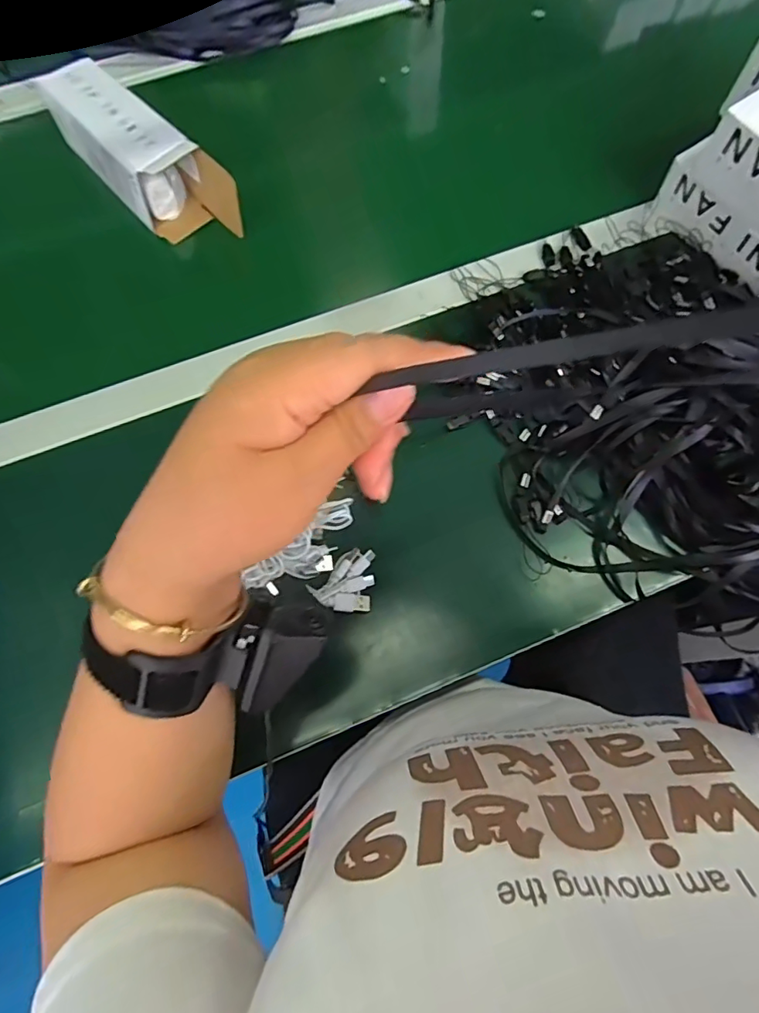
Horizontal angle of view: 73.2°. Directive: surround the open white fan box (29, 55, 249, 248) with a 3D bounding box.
[{"bbox_3d":[-0.238,-0.341,0.506,0.069,0.075,0.239,-43,76,-13],"label":"open white fan box"}]

